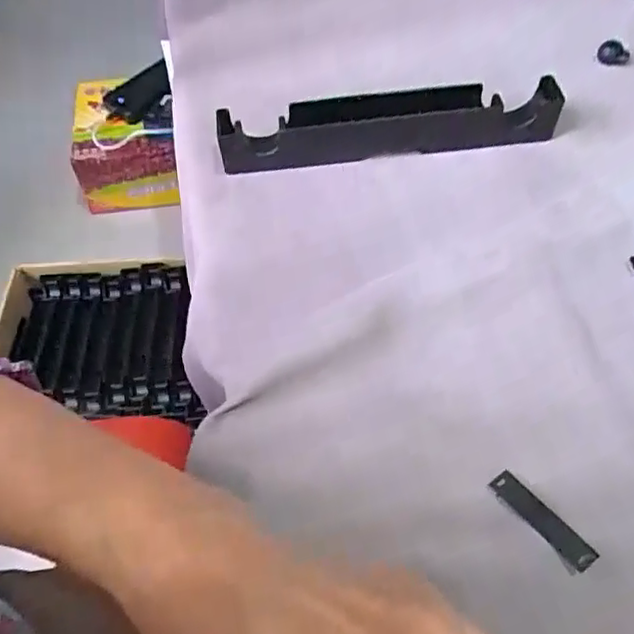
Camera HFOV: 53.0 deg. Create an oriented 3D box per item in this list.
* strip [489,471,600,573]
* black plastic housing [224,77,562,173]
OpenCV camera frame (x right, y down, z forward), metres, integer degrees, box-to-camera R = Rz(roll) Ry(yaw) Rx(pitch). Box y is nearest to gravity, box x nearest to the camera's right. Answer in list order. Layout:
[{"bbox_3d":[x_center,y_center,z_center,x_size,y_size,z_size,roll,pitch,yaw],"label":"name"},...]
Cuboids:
[{"bbox_3d":[0.089,0.080,0.252,0.012,0.004,0.045,-31,53,-19],"label":"strip"},{"bbox_3d":[0.042,-0.114,0.369,0.195,0.033,0.027,-4,56,-1],"label":"black plastic housing"}]

